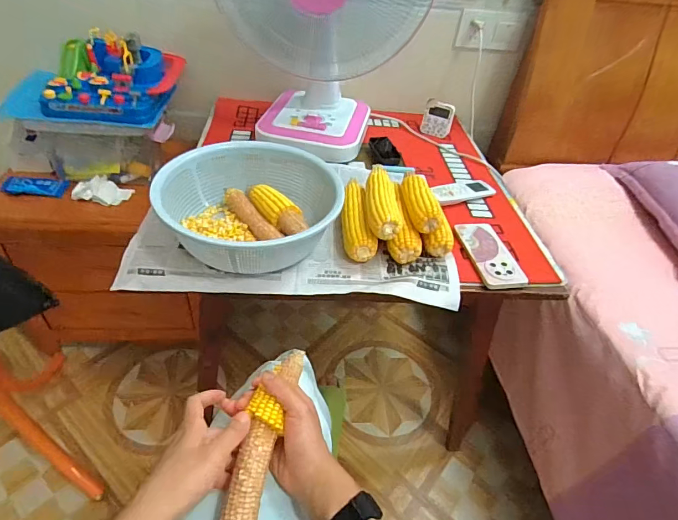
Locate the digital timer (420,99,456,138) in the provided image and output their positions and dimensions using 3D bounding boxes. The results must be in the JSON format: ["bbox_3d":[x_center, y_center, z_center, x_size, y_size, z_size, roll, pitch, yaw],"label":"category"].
[{"bbox_3d":[0.260,-0.372,1.092,0.077,0.086,0.025,19,28,14],"label":"digital timer"}]

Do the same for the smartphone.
[{"bbox_3d":[0.267,-0.013,0.736,0.080,0.013,0.163,-3,43,-10],"label":"smartphone"}]

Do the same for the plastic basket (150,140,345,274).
[{"bbox_3d":[-0.146,-0.089,0.689,0.272,0.102,0.233,-22,49,-28],"label":"plastic basket"}]

